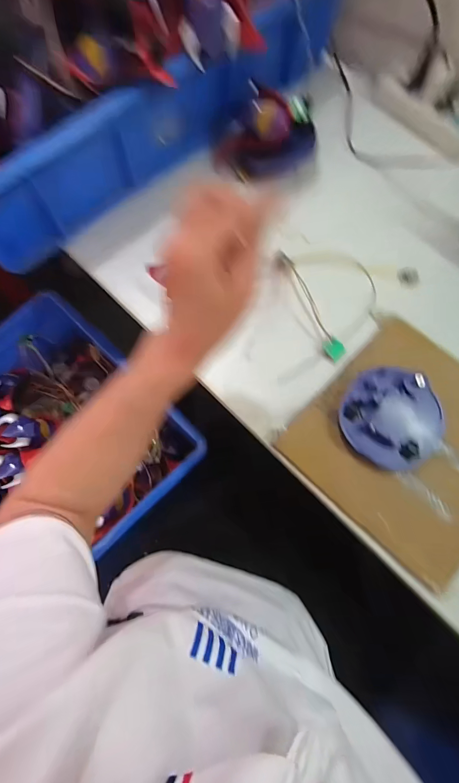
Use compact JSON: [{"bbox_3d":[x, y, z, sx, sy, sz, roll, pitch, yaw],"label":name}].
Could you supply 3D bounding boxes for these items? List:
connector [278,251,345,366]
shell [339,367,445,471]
[{"bbox_3d":[0.099,-0.111,0.427,0.022,0.026,0.159,-24,74,-5],"label":"connector"},{"bbox_3d":[0.176,0.029,0.376,0.107,0.029,0.101,-1,74,2],"label":"shell"}]

